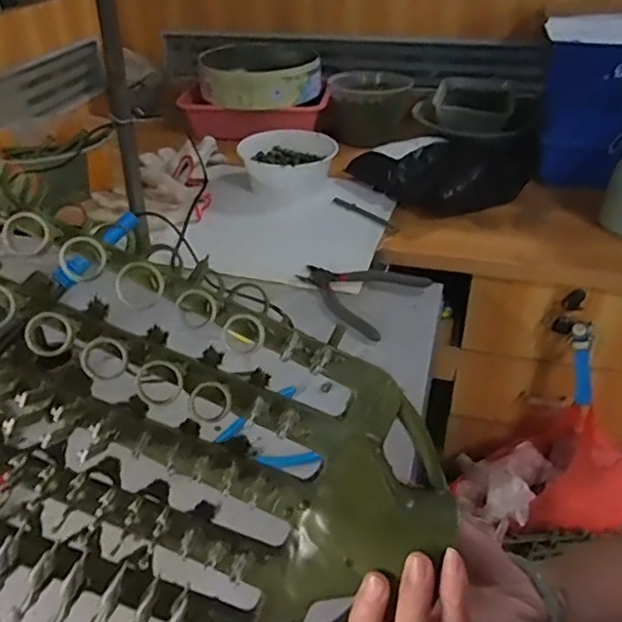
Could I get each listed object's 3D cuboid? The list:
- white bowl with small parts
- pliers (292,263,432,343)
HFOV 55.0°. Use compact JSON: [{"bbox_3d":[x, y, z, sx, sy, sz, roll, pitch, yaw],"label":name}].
[{"bbox_3d":[-0.032,-0.249,1.020,0.153,0.064,0.160,-1,35,1],"label":"white bowl with small parts"},{"bbox_3d":[0.054,-0.028,0.802,0.160,0.015,0.137,21,41,28],"label":"pliers"}]

